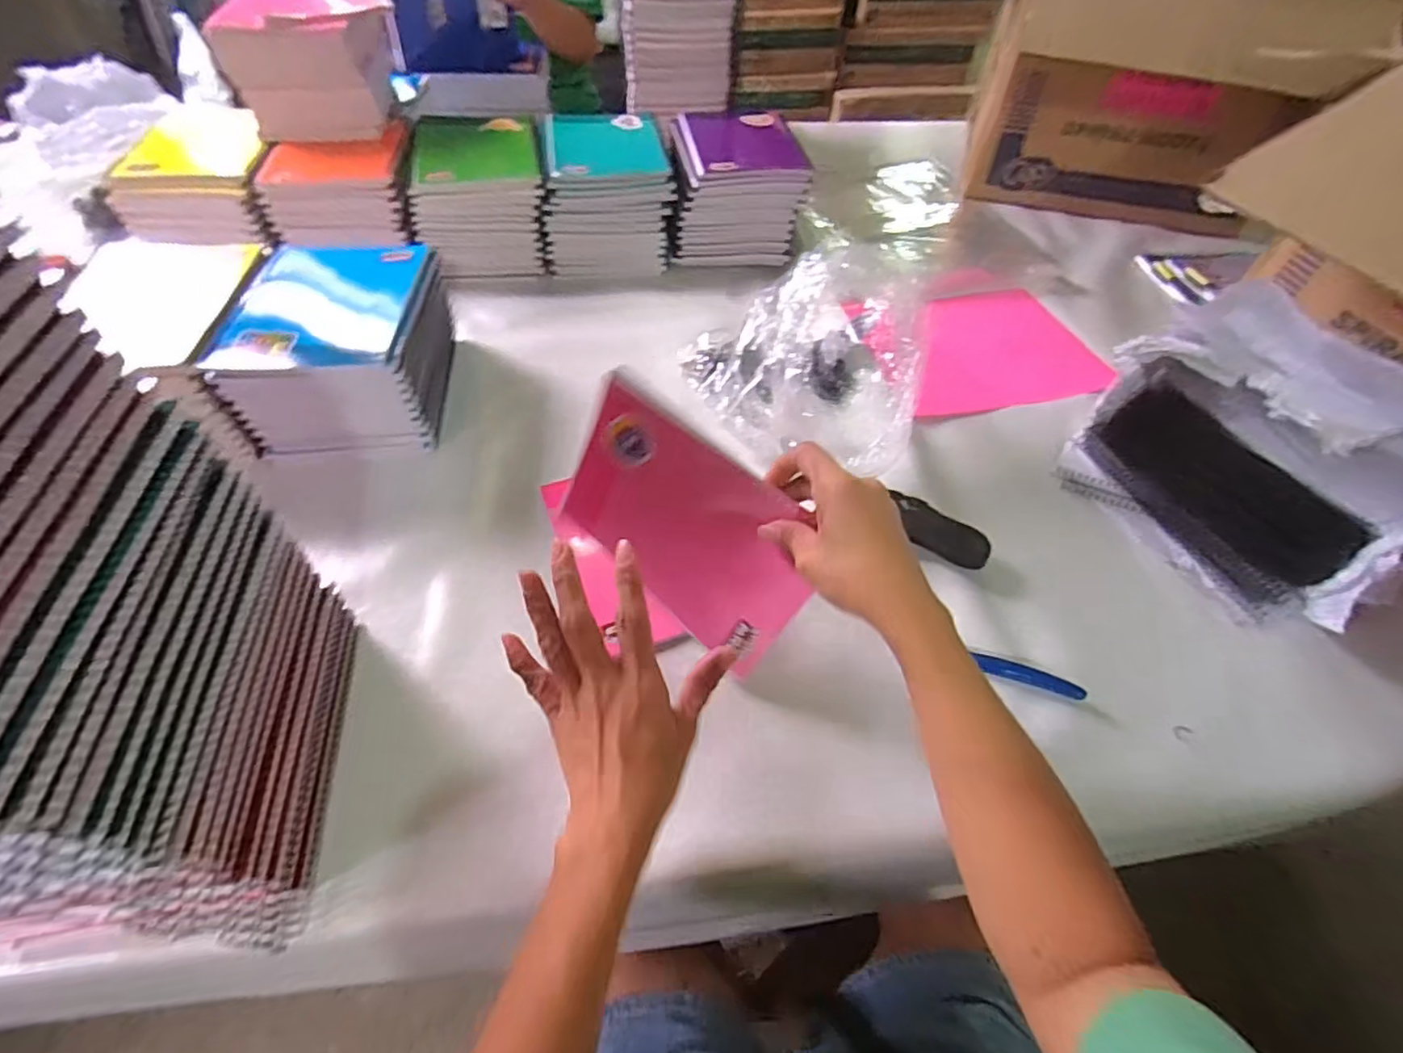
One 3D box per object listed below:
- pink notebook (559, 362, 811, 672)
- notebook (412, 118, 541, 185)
[{"bbox_3d":[-0.010,-0.002,0.440,0.194,0.146,0.012,38,36,8],"label":"pink notebook"},{"bbox_3d":[-0.292,-0.492,0.801,0.152,0.009,0.170,-8,53,-8],"label":"notebook"}]

